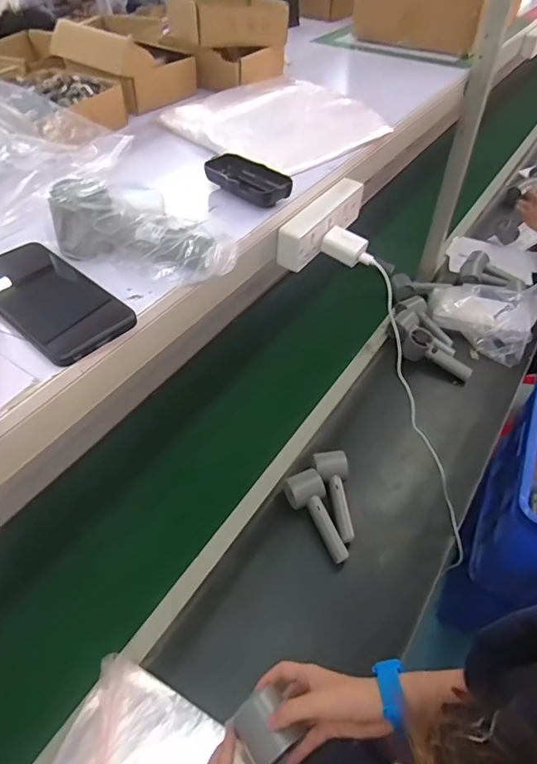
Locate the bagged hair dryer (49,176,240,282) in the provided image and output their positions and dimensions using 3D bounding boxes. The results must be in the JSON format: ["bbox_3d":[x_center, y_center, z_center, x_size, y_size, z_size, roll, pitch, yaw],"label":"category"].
[{"bbox_3d":[-0.118,-0.142,0.459,0.174,0.055,0.078,19,50,-3],"label":"bagged hair dryer"}]

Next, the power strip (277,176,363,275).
[{"bbox_3d":[0.069,-0.203,0.594,0.031,0.052,0.156,28,54,22],"label":"power strip"}]

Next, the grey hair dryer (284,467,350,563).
[{"bbox_3d":[0.087,0.228,0.800,0.057,0.050,0.153,-24,69,-20],"label":"grey hair dryer"}]

